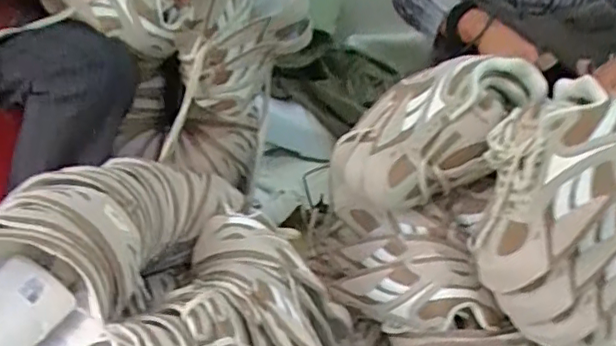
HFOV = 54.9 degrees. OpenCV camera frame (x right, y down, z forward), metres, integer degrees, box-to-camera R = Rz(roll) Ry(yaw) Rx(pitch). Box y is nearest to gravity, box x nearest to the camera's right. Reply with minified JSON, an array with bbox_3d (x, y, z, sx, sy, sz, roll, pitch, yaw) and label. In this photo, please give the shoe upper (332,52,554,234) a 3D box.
[{"bbox_3d":[0.148,-0.035,0.785,0.158,0.326,0.095,48,35,-3],"label":"shoe upper"}]

